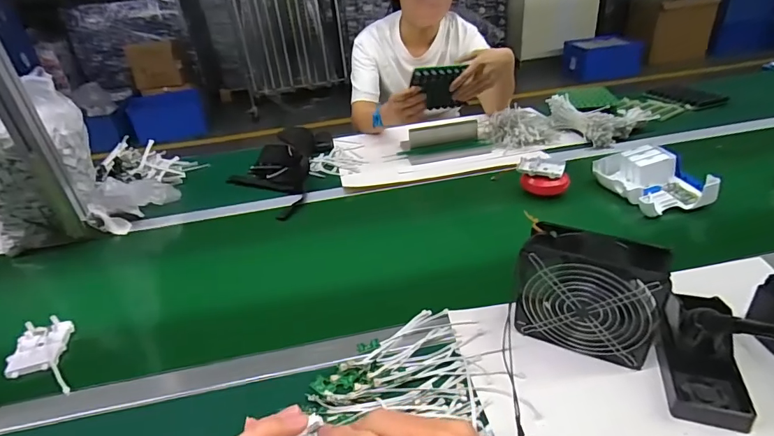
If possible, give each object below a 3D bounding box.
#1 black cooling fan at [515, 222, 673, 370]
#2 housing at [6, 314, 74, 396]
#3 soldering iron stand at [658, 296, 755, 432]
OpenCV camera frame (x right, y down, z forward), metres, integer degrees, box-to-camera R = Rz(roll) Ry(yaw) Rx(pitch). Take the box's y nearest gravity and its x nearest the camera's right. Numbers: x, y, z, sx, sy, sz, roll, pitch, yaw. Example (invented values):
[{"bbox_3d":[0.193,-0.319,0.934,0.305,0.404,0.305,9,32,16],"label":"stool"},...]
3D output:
[{"bbox_3d":[0.243,0.094,0.535,0.158,0.153,0.064,15,38,27],"label":"black cooling fan"},{"bbox_3d":[-0.493,0.197,0.620,0.073,0.024,0.145,-19,36,-21],"label":"housing"},{"bbox_3d":[0.357,0.147,0.489,0.077,0.098,0.133,6,35,15],"label":"soldering iron stand"}]

